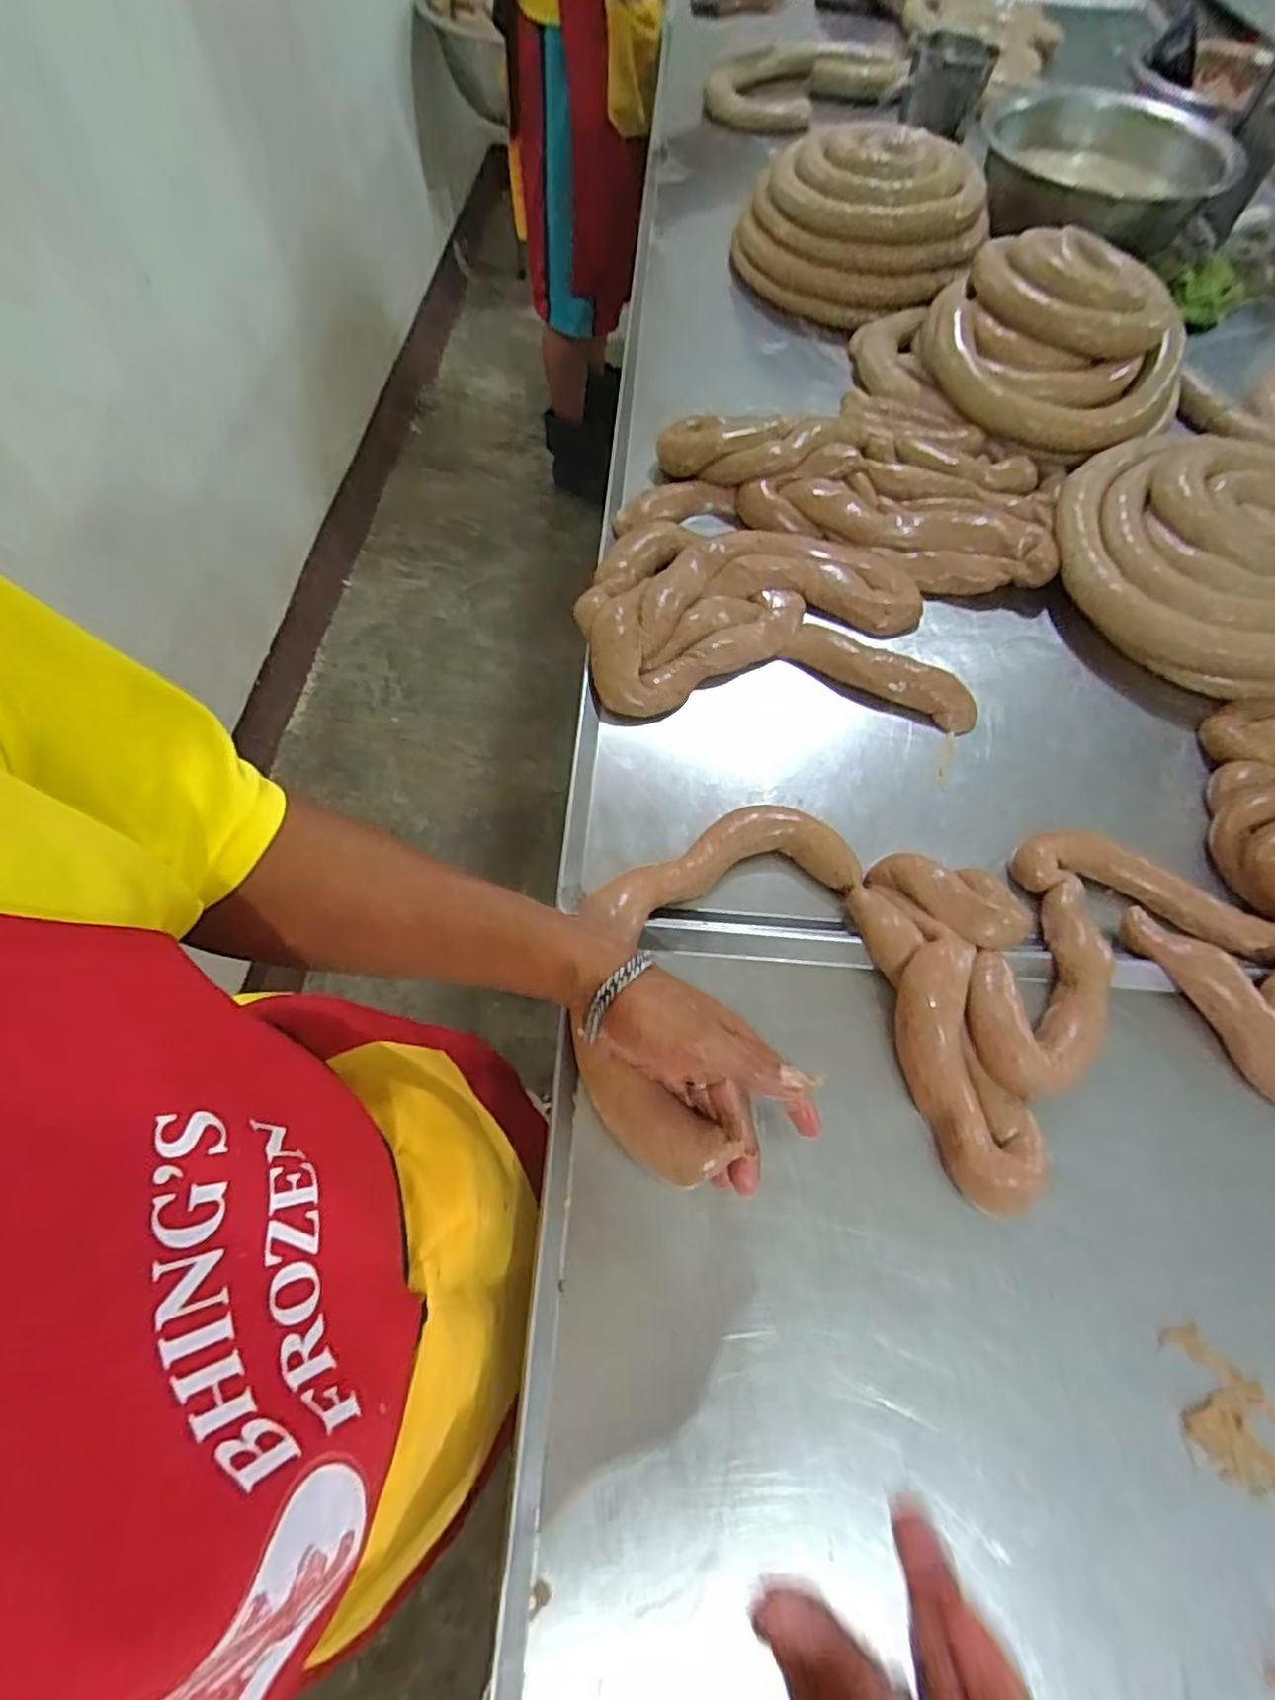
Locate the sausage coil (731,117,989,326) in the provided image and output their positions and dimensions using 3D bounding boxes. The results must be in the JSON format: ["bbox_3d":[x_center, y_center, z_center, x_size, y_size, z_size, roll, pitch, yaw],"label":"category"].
[{"bbox_3d":[0.281,-0.778,0.850,0.242,0.124,0.241,1,63,-2],"label":"sausage coil"}]

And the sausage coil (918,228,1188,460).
[{"bbox_3d":[0.445,-0.545,0.740,0.279,0.100,0.217,33,67,14],"label":"sausage coil"}]

